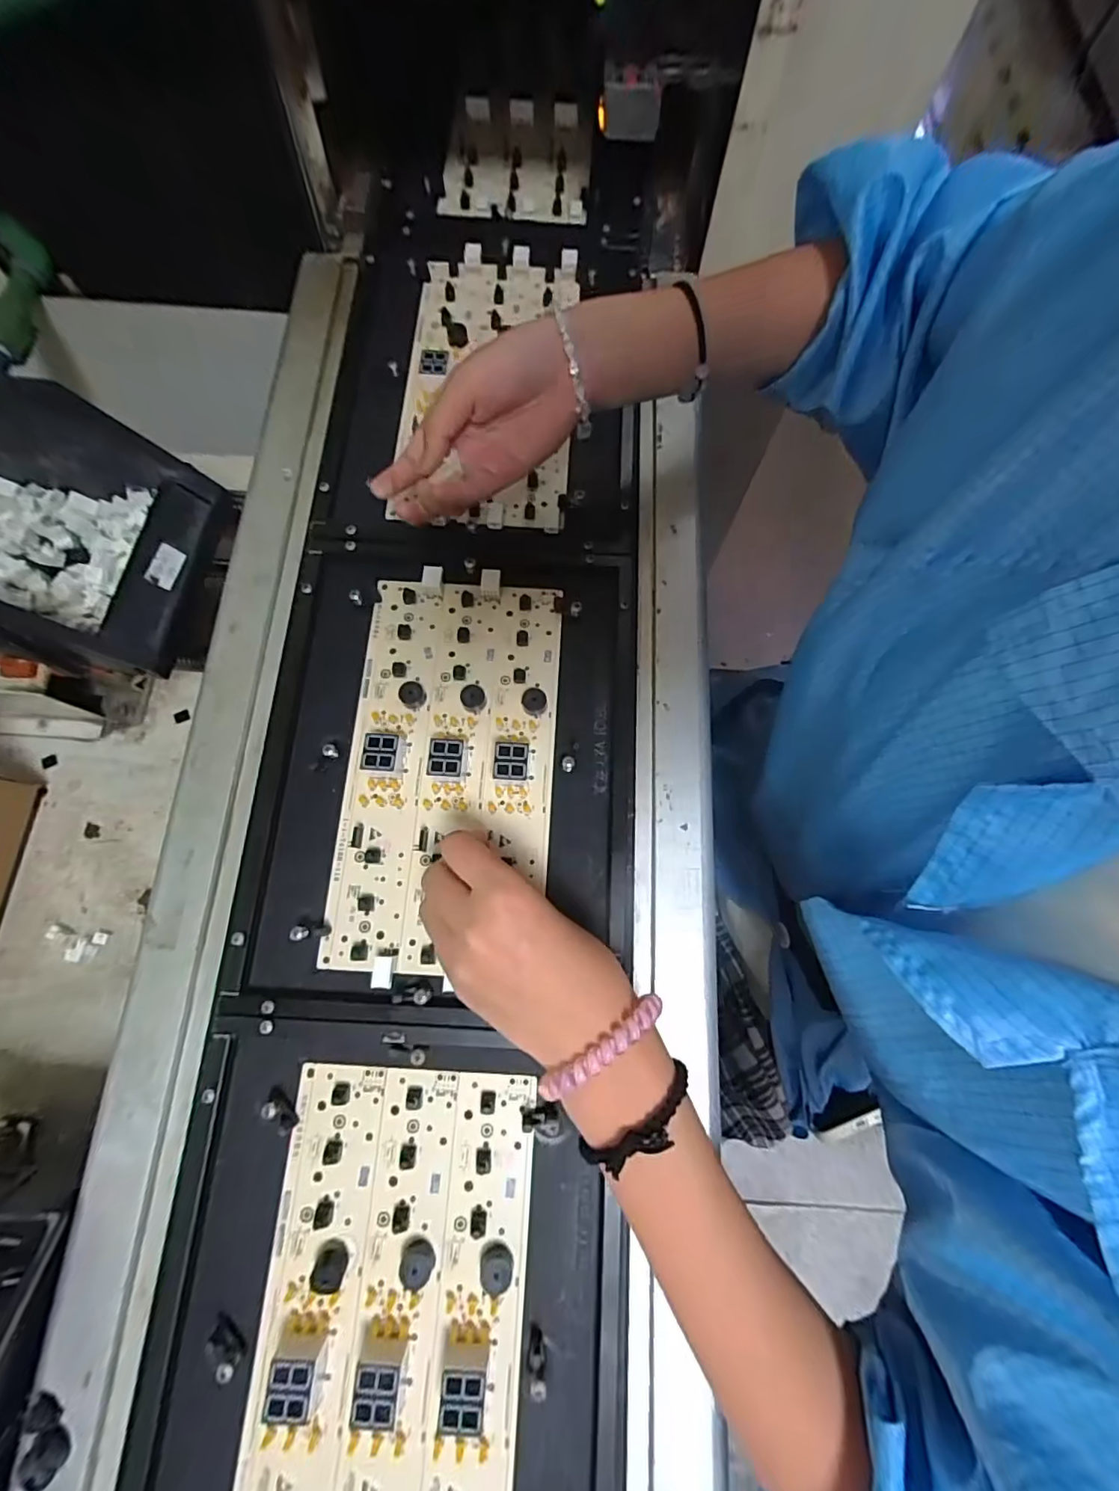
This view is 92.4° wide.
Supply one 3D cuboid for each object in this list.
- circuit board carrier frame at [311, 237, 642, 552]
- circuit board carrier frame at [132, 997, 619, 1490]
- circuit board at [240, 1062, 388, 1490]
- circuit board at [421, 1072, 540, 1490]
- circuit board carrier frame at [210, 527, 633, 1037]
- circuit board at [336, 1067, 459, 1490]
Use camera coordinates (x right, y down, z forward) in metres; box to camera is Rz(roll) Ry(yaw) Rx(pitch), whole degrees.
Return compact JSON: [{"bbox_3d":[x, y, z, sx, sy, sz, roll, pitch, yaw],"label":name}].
[{"bbox_3d":[-0.057,-0.289,0.428,0.233,0.022,0.300,2,75,-1],"label":"circuit board carrier frame"},{"bbox_3d":[-0.084,0.301,0.261,0.221,0.019,0.304,4,75,-1],"label":"circuit board carrier frame"},{"bbox_3d":[-0.127,0.301,0.262,0.046,0.022,0.251,4,75,-1],"label":"circuit board"},{"bbox_3d":[-0.041,0.308,0.259,0.044,0.018,0.253,4,75,-1],"label":"circuit board"},{"bbox_3d":[-0.072,0.006,0.345,0.235,0.021,0.302,3,75,-1],"label":"circuit board carrier frame"},{"bbox_3d":[-0.083,0.308,0.258,0.041,0.017,0.259,4,75,-1],"label":"circuit board"}]

